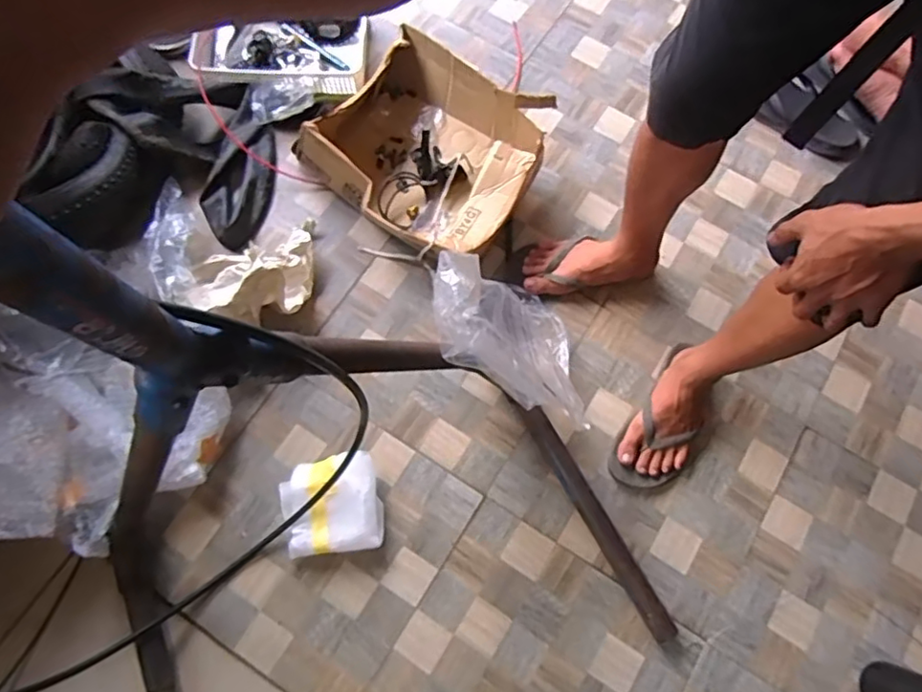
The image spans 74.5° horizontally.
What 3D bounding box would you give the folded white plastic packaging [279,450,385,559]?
[{"bbox_3d":[-0.203,0.247,0.943,0.152,0.056,0.142,-9,72,-4],"label":"folded white plastic packaging"}]

